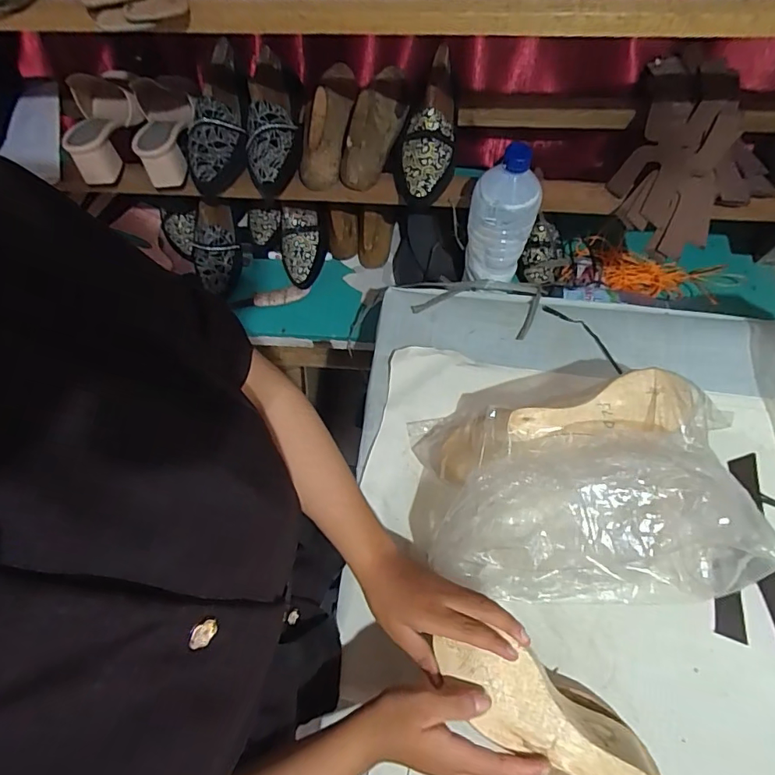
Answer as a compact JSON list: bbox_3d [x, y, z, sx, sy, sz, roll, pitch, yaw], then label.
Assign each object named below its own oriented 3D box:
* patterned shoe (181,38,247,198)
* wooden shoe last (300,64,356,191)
[{"bbox_3d":[-0.256,-0.408,0.714,0.095,0.075,0.246,-7,66,-1],"label":"patterned shoe"},{"bbox_3d":[-0.087,-0.381,0.689,0.061,0.076,0.183,12,83,8],"label":"wooden shoe last"}]

